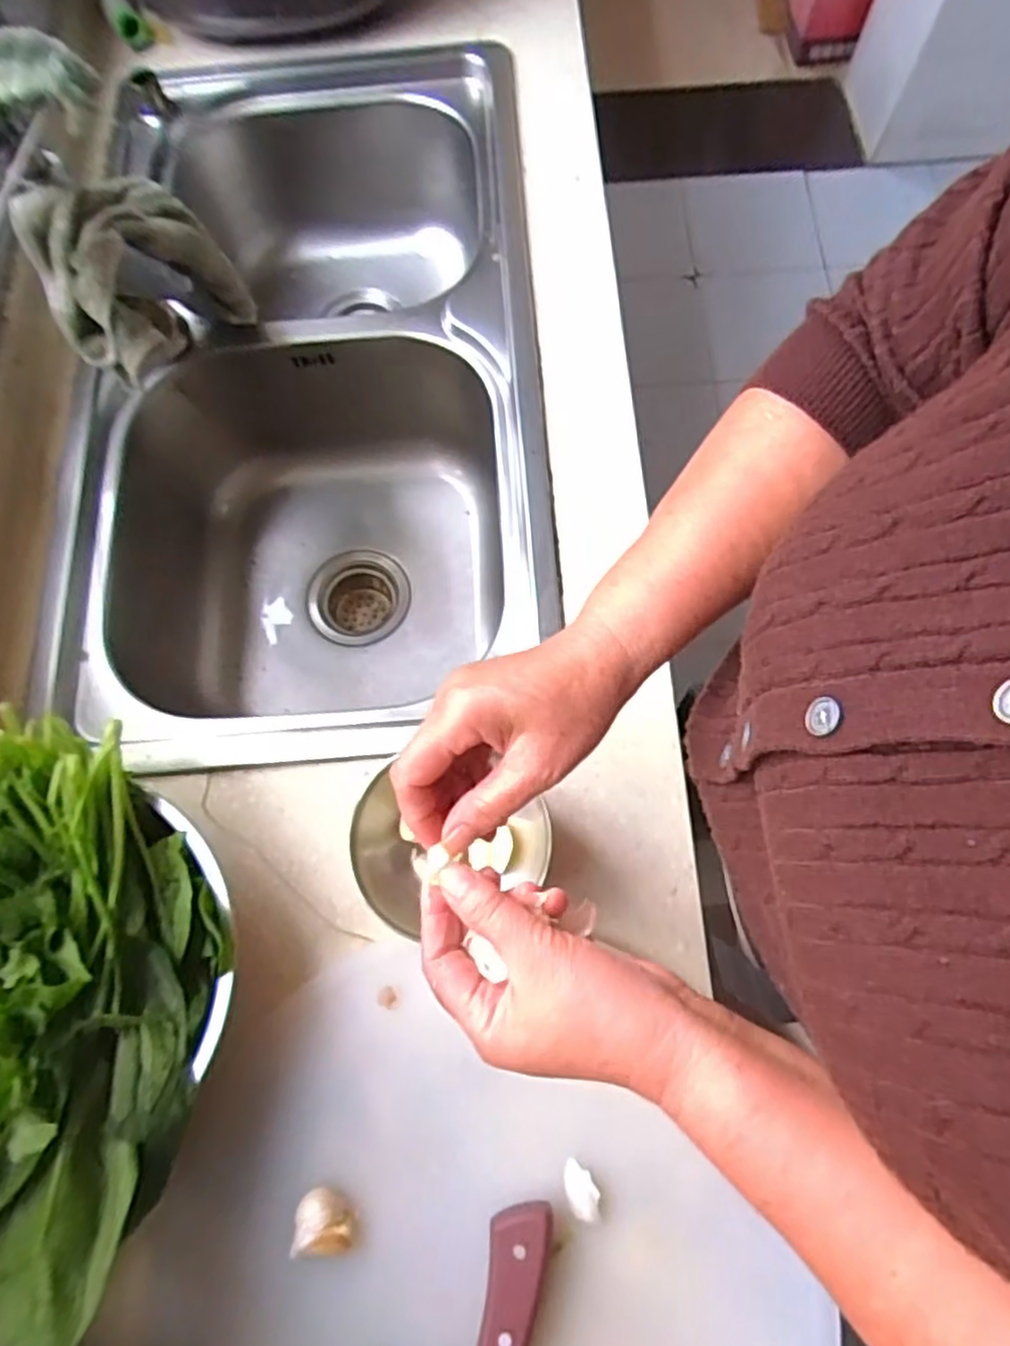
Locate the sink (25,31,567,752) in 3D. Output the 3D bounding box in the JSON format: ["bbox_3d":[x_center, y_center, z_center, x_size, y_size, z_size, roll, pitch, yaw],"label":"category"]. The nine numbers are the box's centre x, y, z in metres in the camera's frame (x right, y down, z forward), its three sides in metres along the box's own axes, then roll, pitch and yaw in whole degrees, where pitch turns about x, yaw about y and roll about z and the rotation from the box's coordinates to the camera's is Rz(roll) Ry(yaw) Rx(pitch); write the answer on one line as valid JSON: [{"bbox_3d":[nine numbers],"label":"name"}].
[{"bbox_3d":[-0.181,-0.265,0.719,0.404,0.229,0.739,-5,72,0],"label":"sink"}]

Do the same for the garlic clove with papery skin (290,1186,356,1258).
[{"bbox_3d":[-0.104,0.317,0.411,0.034,0.023,0.031,-4,72,0],"label":"garlic clove with papery skin"}]

